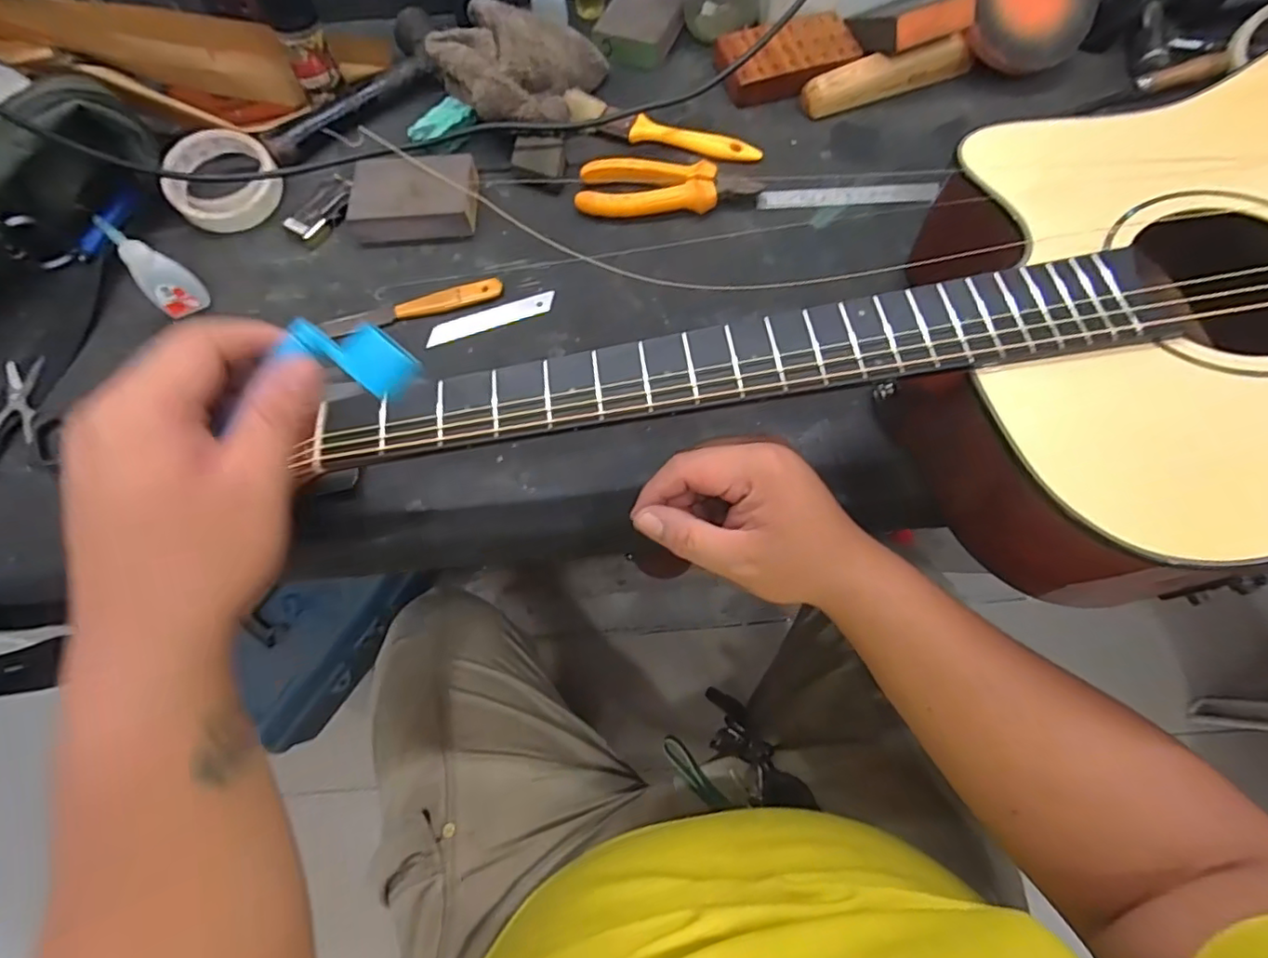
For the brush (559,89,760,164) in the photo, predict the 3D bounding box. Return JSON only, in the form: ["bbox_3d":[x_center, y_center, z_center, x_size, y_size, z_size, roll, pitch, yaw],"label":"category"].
[{"bbox_3d":[0.023,-0.315,0.524,0.185,0.017,0.031,20,69,11],"label":"brush"}]

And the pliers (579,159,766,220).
[{"bbox_3d":[0.029,-0.246,0.491,0.150,0.018,0.046,4,67,4],"label":"pliers"}]

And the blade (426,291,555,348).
[{"bbox_3d":[-0.114,-0.129,0.466,0.104,0.007,0.018,-19,67,-5],"label":"blade"}]

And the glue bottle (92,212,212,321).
[{"bbox_3d":[-0.363,-0.158,0.438,0.016,0.082,0.032,30,71,15],"label":"glue bottle"}]

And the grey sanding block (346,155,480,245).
[{"bbox_3d":[-0.187,-0.241,0.497,0.103,0.028,0.067,-5,67,1],"label":"grey sanding block"}]

